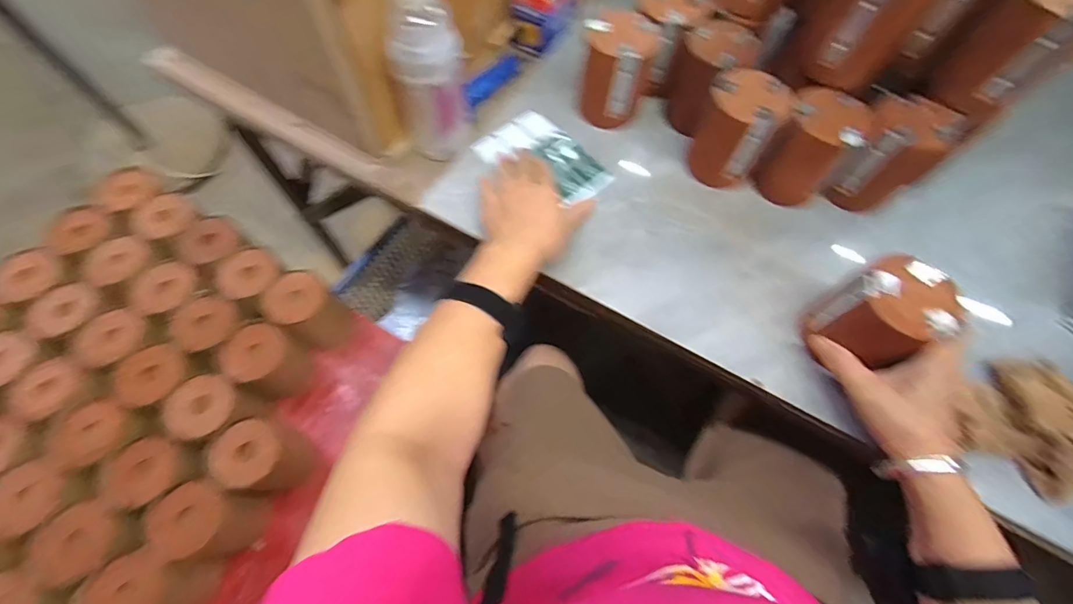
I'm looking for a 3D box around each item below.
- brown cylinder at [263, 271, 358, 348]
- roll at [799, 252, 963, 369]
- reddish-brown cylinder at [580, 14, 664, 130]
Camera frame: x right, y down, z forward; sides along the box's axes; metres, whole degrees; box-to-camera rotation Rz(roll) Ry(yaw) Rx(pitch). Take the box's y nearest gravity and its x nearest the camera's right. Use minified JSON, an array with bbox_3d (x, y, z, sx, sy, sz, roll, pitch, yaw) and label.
[{"bbox_3d":[-0.332,0.014,0.682,0.088,0.102,0.082,31,69,11],"label":"brown cylinder"},{"bbox_3d":[0.304,0.013,0.412,0.083,0.091,0.074,-25,70,-12],"label":"roll"},{"bbox_3d":[0.092,-0.272,0.545,0.074,0.105,0.071,1,67,-2],"label":"reddish-brown cylinder"}]

